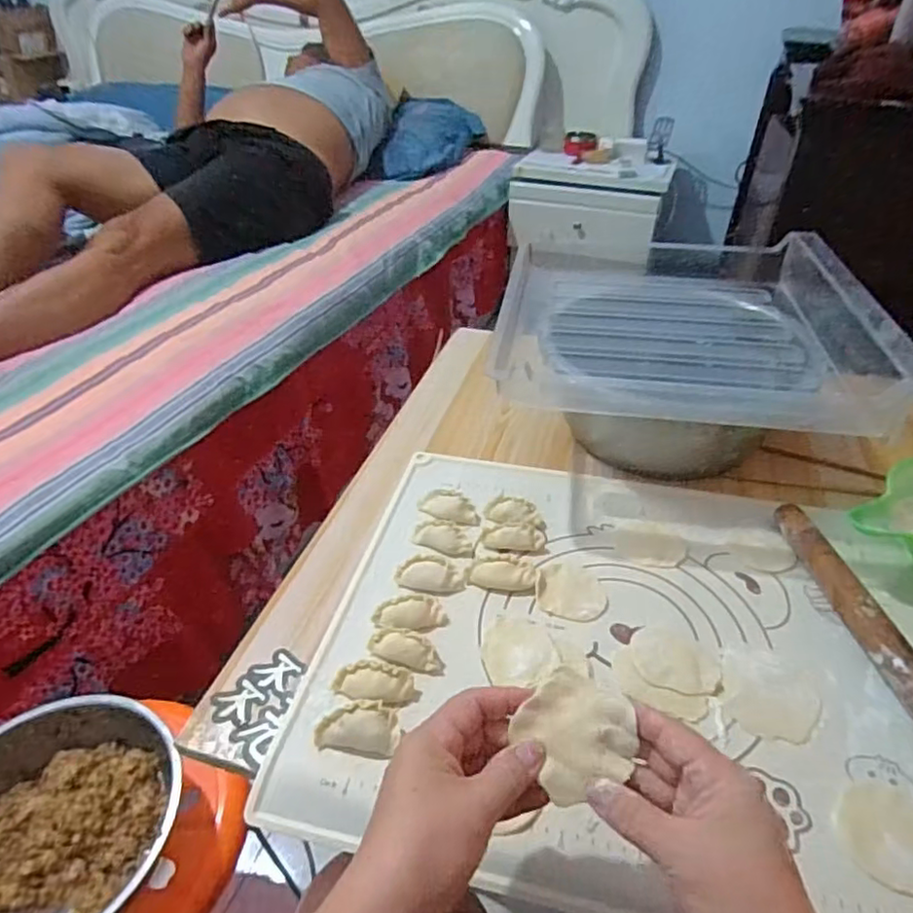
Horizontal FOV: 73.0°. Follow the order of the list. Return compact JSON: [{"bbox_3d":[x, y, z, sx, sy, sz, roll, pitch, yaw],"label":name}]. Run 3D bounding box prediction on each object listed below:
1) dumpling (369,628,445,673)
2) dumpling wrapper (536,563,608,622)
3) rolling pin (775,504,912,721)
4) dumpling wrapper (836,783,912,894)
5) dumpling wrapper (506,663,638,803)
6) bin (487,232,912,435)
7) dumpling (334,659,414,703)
[{"bbox_3d":[-0.040,0.154,0.487,0.060,0.018,0.027,17,42,19],"label":"dumpling"},{"bbox_3d":[0.100,0.115,0.539,0.058,0.009,0.062,2,39,2],"label":"dumpling wrapper"},{"bbox_3d":[0.329,0.139,0.487,0.025,0.032,0.278,-3,39,-5],"label":"rolling pin"},{"bbox_3d":[0.271,0.235,0.386,0.057,0.005,0.064,27,46,29],"label":"dumpling wrapper"},{"bbox_3d":[0.065,0.150,0.336,0.059,0.011,0.060,-31,67,-11],"label":"dumpling wrapper"},{"bbox_3d":[0.236,-0.150,0.662,0.347,0.074,0.362,8,40,9],"label":"bin"},{"bbox_3d":[-0.062,0.170,0.465,0.059,0.019,0.024,7,40,8],"label":"dumpling"}]

